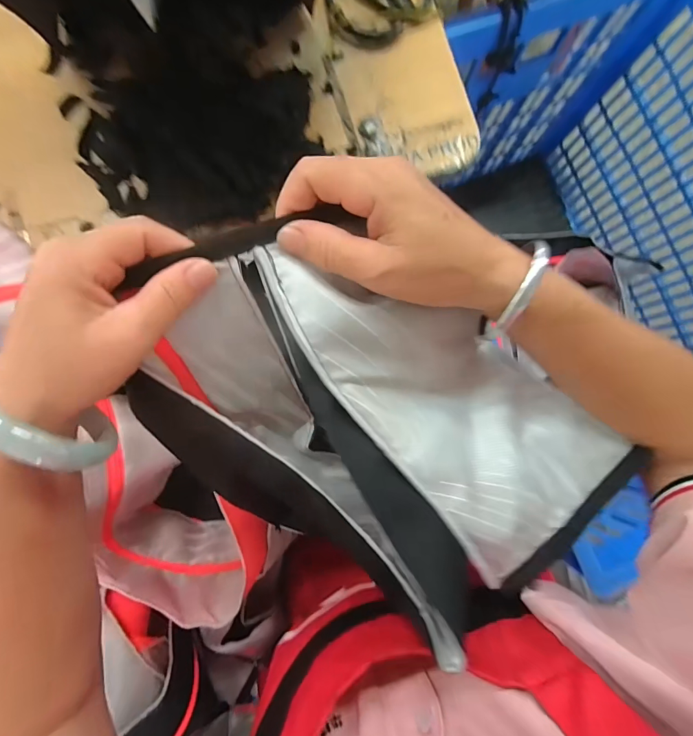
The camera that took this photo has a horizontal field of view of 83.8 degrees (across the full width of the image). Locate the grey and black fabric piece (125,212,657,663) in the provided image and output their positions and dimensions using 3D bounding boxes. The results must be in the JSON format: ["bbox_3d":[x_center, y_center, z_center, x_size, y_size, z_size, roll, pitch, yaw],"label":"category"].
[{"bbox_3d":[0.028,0.036,0.243,0.283,0.078,0.175,30,84,0],"label":"grey and black fabric piece"}]

